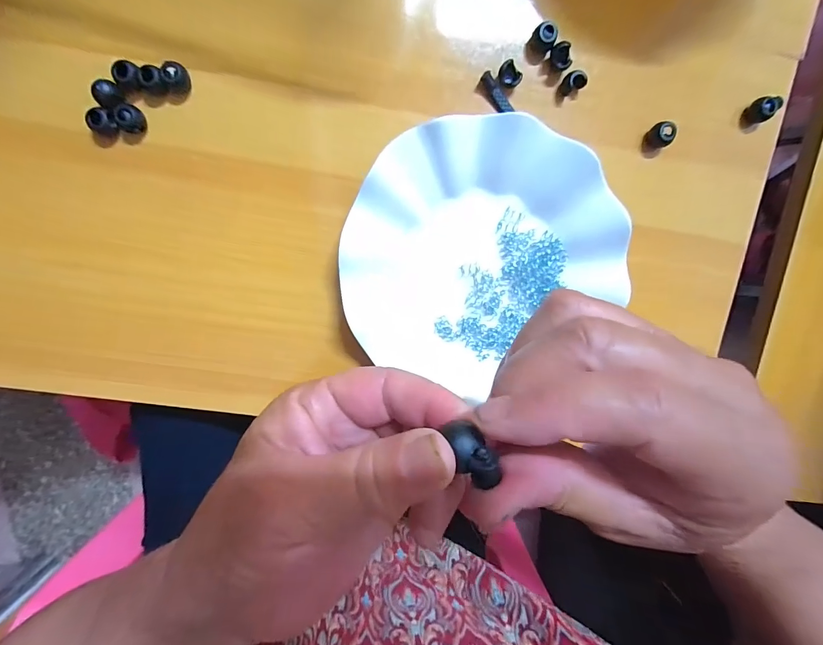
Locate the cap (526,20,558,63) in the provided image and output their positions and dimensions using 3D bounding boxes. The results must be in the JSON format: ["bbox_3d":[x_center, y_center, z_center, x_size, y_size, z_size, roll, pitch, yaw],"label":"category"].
[{"bbox_3d":[0.083,-0.178,0.236,0.014,0.016,0.014,-1,99,-5],"label":"cap"}]

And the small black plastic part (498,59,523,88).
[{"bbox_3d":[0.062,-0.157,0.239,0.015,0.010,0.011,42,93,-10],"label":"small black plastic part"}]

